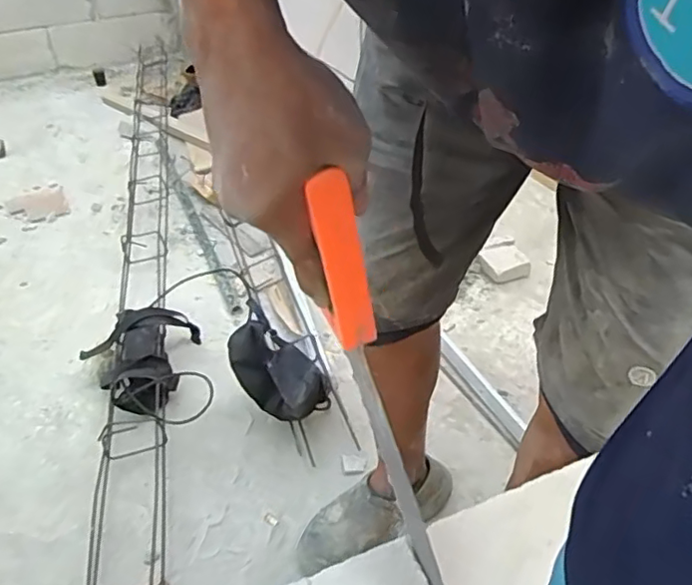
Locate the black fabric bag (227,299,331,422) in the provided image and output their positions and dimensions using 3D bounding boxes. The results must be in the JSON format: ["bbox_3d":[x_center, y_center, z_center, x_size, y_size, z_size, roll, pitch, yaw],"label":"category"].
[{"bbox_3d":[-0.132,0.144,1.069,0.190,0.154,0.089,31,49,33],"label":"black fabric bag"}]

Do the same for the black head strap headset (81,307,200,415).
[{"bbox_3d":[-0.395,0.145,1.196,0.235,0.134,0.231,-20,43,-22],"label":"black head strap headset"}]

